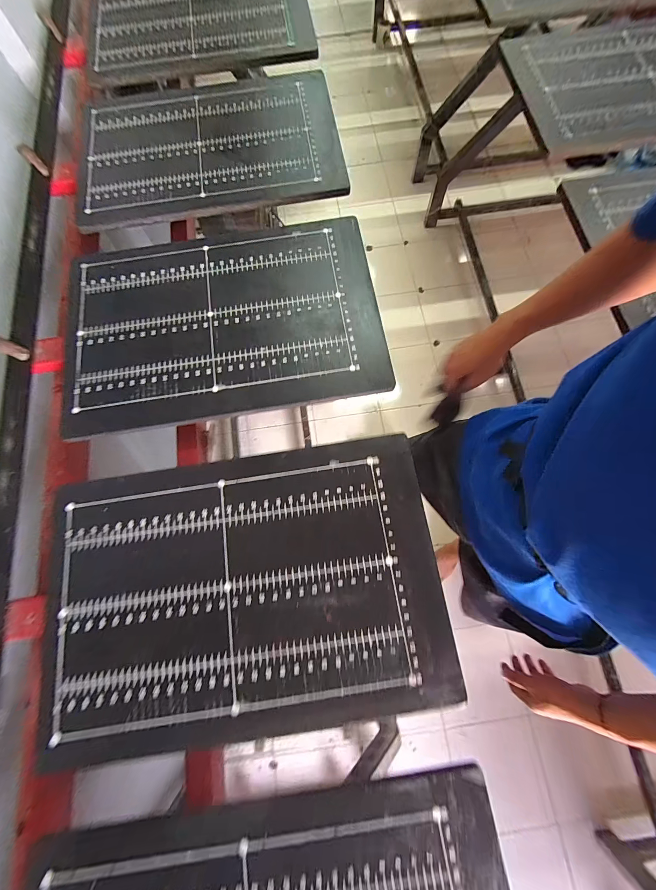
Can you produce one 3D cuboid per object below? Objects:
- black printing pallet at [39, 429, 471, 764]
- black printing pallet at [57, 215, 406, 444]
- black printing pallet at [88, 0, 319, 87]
[{"bbox_3d":[-0.132,0.209,0.486,0.588,0.011,0.397,-9,74,-1],"label":"black printing pallet"},{"bbox_3d":[-0.206,-0.242,0.607,0.598,0.011,0.391,-9,74,-1],"label":"black printing pallet"},{"bbox_3d":[-0.341,-1.172,0.867,0.579,0.020,0.456,-5,74,0],"label":"black printing pallet"}]

